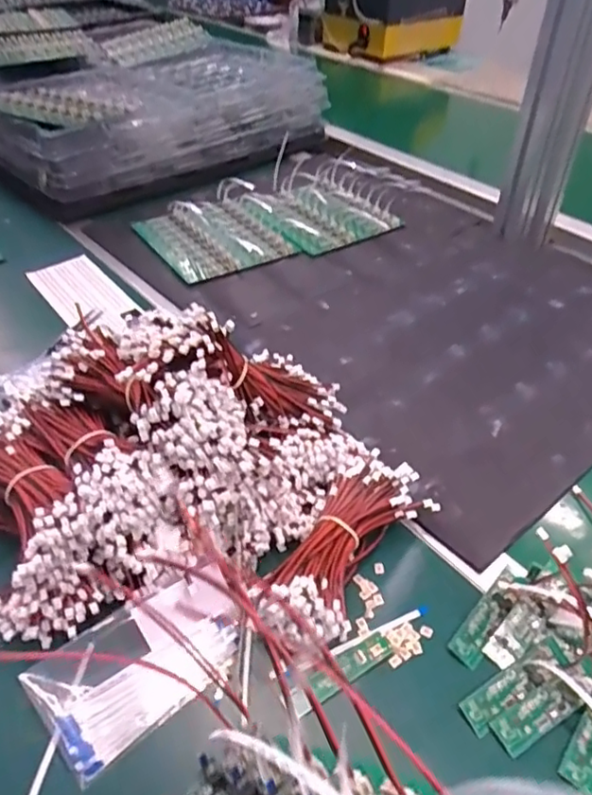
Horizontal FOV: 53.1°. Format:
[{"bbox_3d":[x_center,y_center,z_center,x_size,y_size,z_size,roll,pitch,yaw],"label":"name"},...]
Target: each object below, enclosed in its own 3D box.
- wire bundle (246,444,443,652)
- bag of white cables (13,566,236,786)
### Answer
[{"bbox_3d":[0.038,0.112,0.453,0.075,0.047,0.166,26,47,25],"label":"wire bundle"},{"bbox_3d":[-0.102,0.179,0.404,0.137,0.021,0.080,-31,69,-23],"label":"bag of white cables"}]

